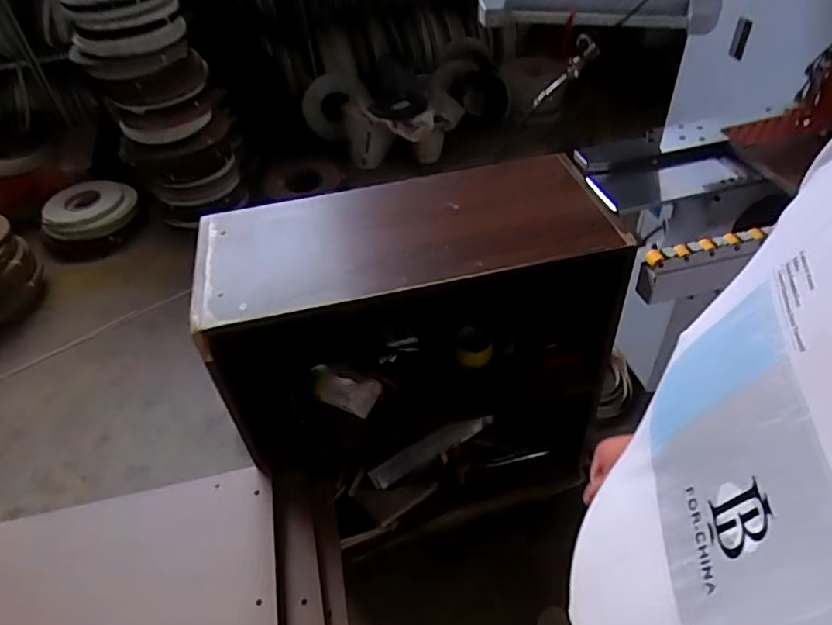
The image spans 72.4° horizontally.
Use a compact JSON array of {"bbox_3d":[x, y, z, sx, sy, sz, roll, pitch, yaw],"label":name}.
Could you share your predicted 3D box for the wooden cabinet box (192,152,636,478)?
[{"bbox_3d":[0.040,0.089,1.345,0.875,0.773,0.300,-15,45,-11],"label":"wooden cabinet box"}]

